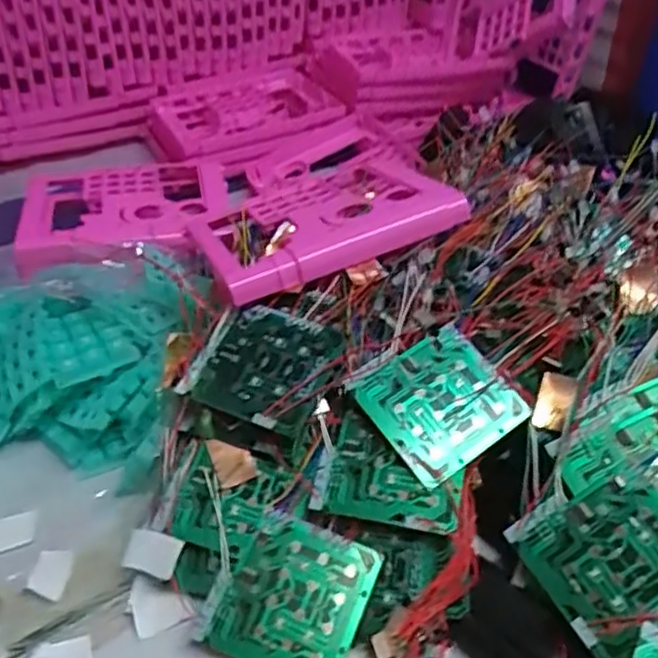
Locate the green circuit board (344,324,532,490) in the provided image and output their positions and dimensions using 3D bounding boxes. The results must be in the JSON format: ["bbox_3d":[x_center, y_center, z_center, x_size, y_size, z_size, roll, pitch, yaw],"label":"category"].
[{"bbox_3d":[0.059,0.038,0.375,0.071,0.005,0.070,-32,69,-17],"label":"green circuit board"}]

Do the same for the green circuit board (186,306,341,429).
[{"bbox_3d":[-0.035,0.019,0.394,0.066,0.006,0.068,19,55,21],"label":"green circuit board"}]

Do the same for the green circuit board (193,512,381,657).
[{"bbox_3d":[-0.020,0.134,0.352,0.071,0.004,0.071,19,66,12],"label":"green circuit board"}]

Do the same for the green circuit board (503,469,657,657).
[{"bbox_3d":[0.133,0.105,0.329,0.070,0.004,0.069,-37,63,3],"label":"green circuit board"}]

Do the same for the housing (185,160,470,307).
[{"bbox_3d":[-0.003,-0.069,0.454,0.157,0.028,0.086,-20,45,-19],"label":"housing"}]

